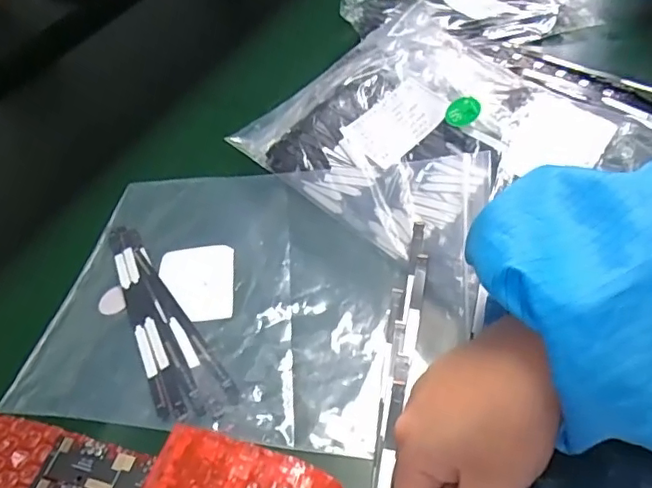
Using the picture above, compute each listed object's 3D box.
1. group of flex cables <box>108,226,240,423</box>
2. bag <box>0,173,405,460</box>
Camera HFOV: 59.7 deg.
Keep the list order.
[{"bbox_3d":[-0.112,0.041,0.362,0.040,0.004,0.172,-28,52,-19],"label":"group of flex cables"},{"bbox_3d":[-0.065,0.029,0.371,0.211,0.010,0.193,4,49,8],"label":"bag"}]

